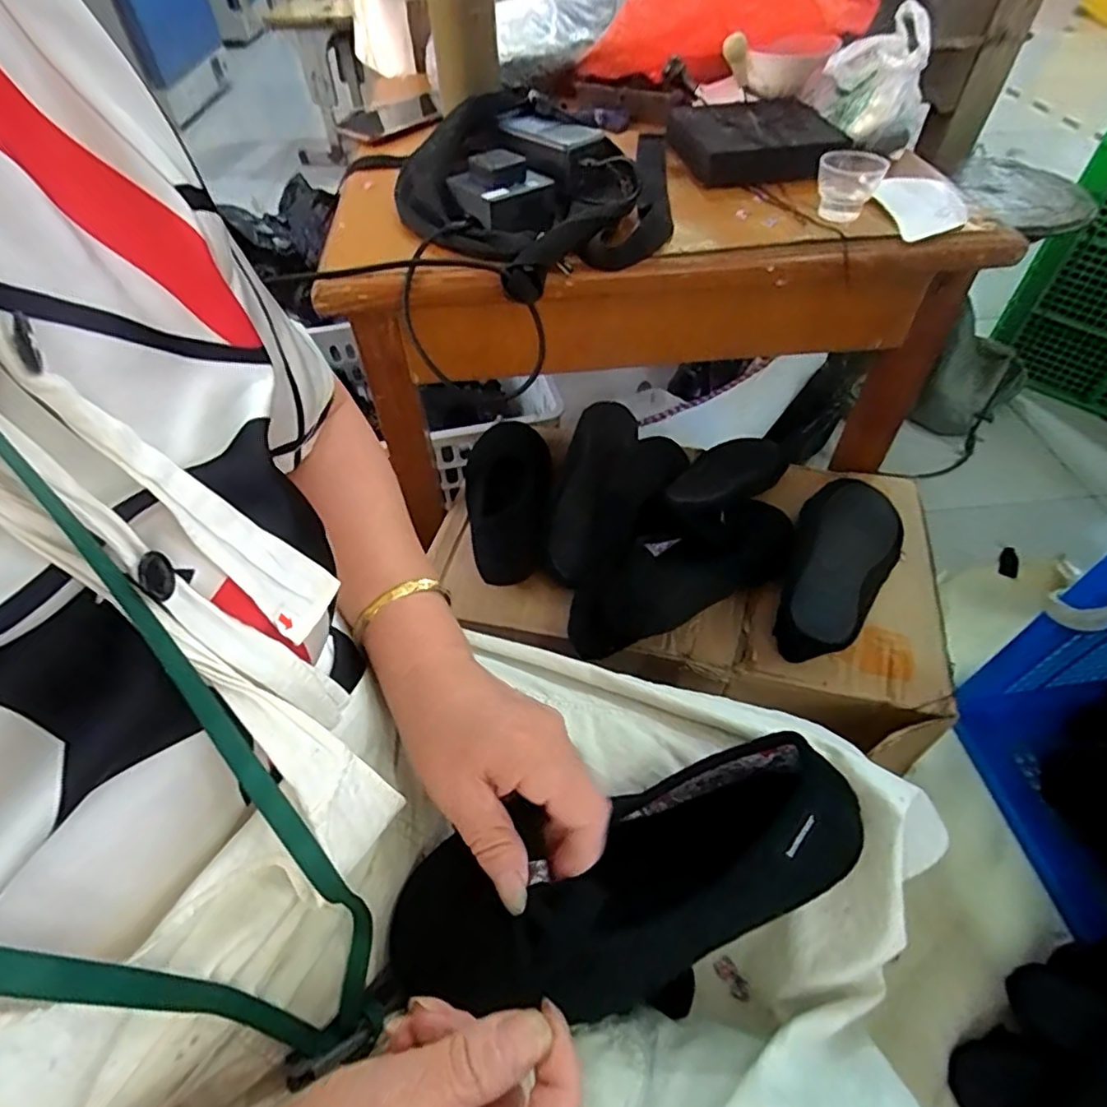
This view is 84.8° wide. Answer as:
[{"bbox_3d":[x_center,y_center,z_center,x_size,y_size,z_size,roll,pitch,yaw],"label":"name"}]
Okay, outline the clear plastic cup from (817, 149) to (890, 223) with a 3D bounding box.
[{"bbox_3d":[0.266,-0.332,0.549,0.044,0.049,0.046,-28,56,-20],"label":"clear plastic cup"}]

